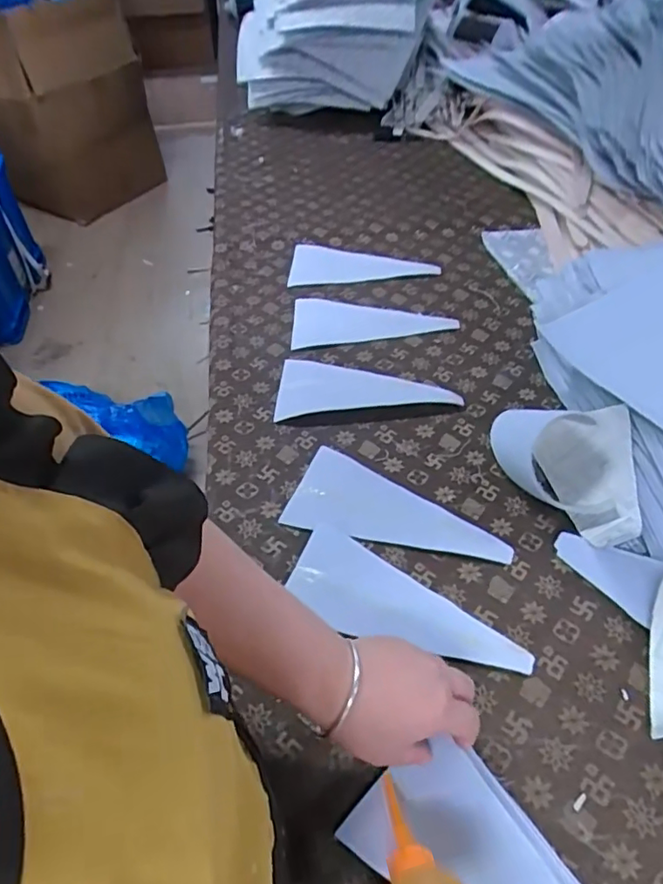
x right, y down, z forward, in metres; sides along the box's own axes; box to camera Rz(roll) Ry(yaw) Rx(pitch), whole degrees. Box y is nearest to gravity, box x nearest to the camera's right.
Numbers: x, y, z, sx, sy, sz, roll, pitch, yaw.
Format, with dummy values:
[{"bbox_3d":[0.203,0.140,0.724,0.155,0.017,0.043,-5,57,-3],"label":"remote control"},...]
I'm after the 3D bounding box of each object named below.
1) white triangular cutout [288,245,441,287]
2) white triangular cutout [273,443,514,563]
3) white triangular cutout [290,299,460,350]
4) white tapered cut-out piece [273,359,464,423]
[{"bbox_3d":[0.050,-0.274,0.889,0.223,0.010,0.094,2,50,4],"label":"white triangular cutout"},{"bbox_3d":[0.073,0.067,0.603,0.224,0.004,0.099,11,51,11],"label":"white triangular cutout"},{"bbox_3d":[0.059,-0.173,0.806,0.225,0.010,0.105,-1,50,2],"label":"white triangular cutout"},{"bbox_3d":[0.044,-0.068,0.711,0.219,0.015,0.102,1,50,3],"label":"white tapered cut-out piece"}]

